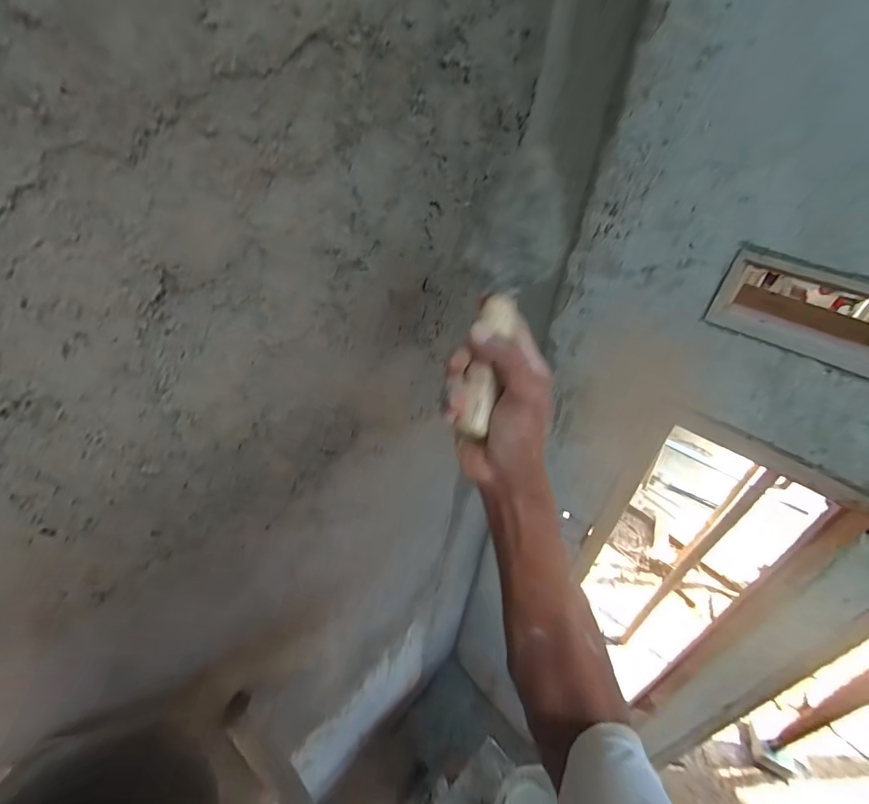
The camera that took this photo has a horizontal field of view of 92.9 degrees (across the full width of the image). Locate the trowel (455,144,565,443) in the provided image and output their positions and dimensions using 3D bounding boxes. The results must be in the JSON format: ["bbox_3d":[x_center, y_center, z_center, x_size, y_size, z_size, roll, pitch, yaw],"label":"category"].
[{"bbox_3d":[0.060,-0.094,0.355,0.079,0.054,0.248,12,75,6],"label":"trowel"}]

